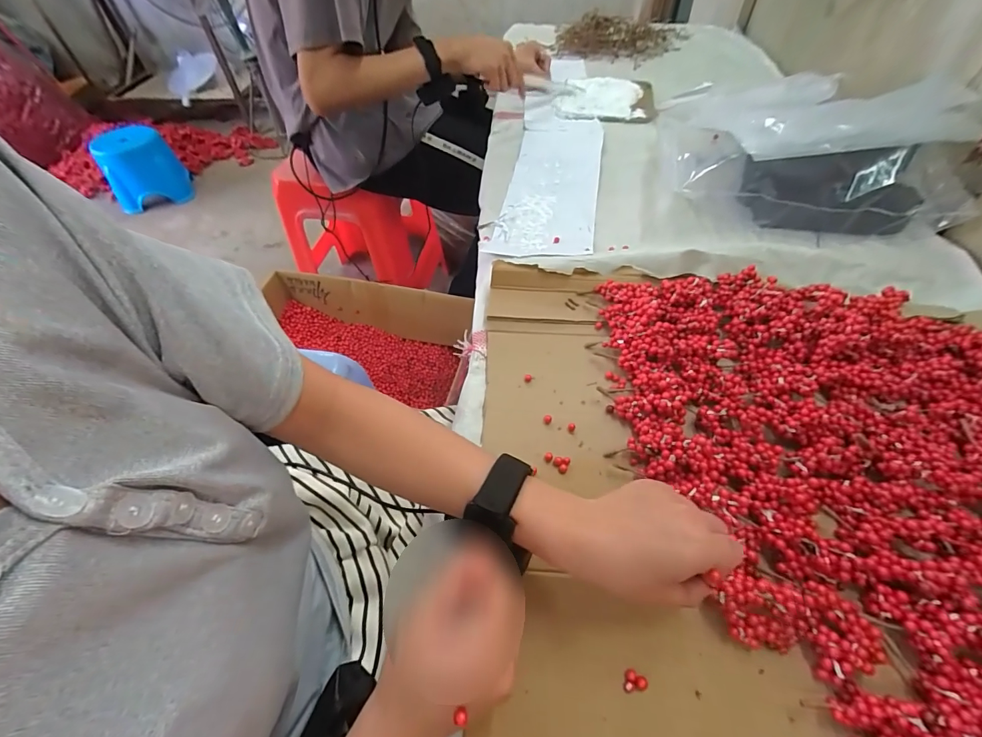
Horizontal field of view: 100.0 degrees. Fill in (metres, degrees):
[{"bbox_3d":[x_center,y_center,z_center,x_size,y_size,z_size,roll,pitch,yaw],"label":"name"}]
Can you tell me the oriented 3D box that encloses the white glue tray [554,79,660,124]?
[{"bbox_3d":[0.238,-0.562,0.857,0.194,0.014,0.197,8,54,10],"label":"white glue tray"}]

